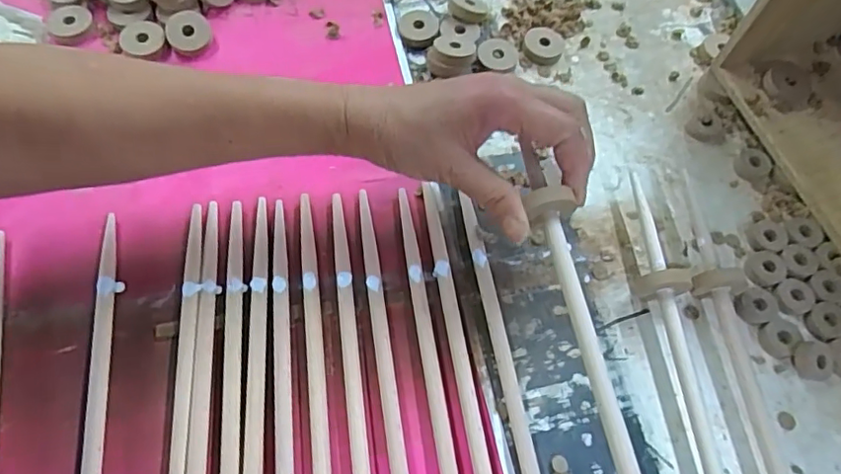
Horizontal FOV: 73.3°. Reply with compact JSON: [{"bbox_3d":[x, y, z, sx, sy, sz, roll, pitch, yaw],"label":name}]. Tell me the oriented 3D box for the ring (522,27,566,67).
[{"bbox_3d":[0.104,-0.161,0.474,0.034,0.006,0.035,1,63,-3],"label":"ring"}]

